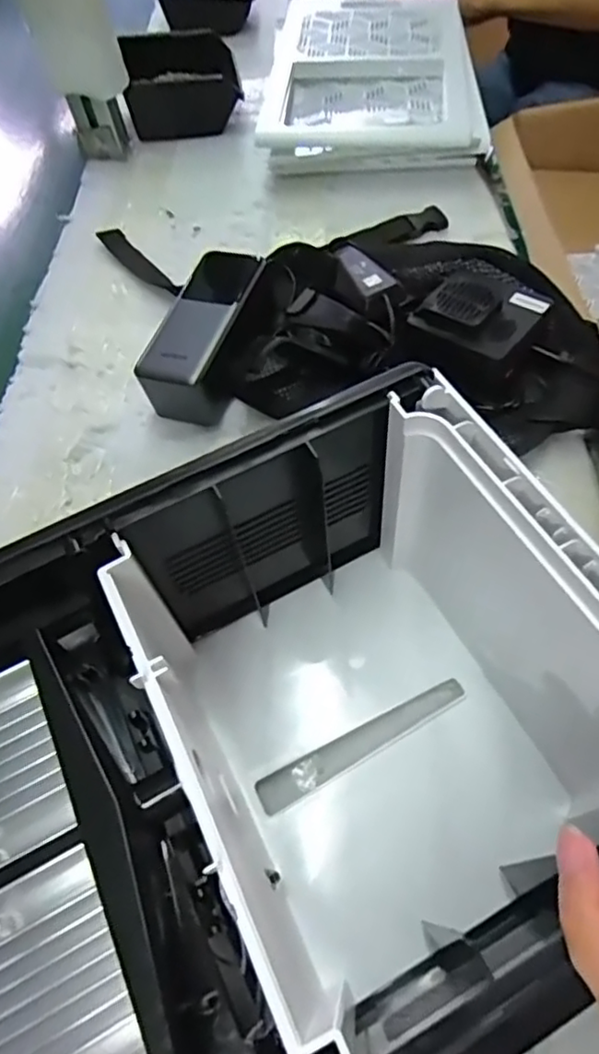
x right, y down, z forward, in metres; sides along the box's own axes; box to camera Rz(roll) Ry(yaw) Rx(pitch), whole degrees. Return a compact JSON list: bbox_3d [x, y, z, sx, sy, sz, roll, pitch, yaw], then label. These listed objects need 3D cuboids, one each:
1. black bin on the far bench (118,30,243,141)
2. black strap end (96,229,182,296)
[{"bbox_3d":[-0.135,-0.514,0.723,0.125,0.055,0.139,-9,56,-2],"label":"black bin on the far bench"},{"bbox_3d":[-0.148,-0.243,0.572,0.023,0.006,0.126,-34,60,-15],"label":"black strap end"}]

